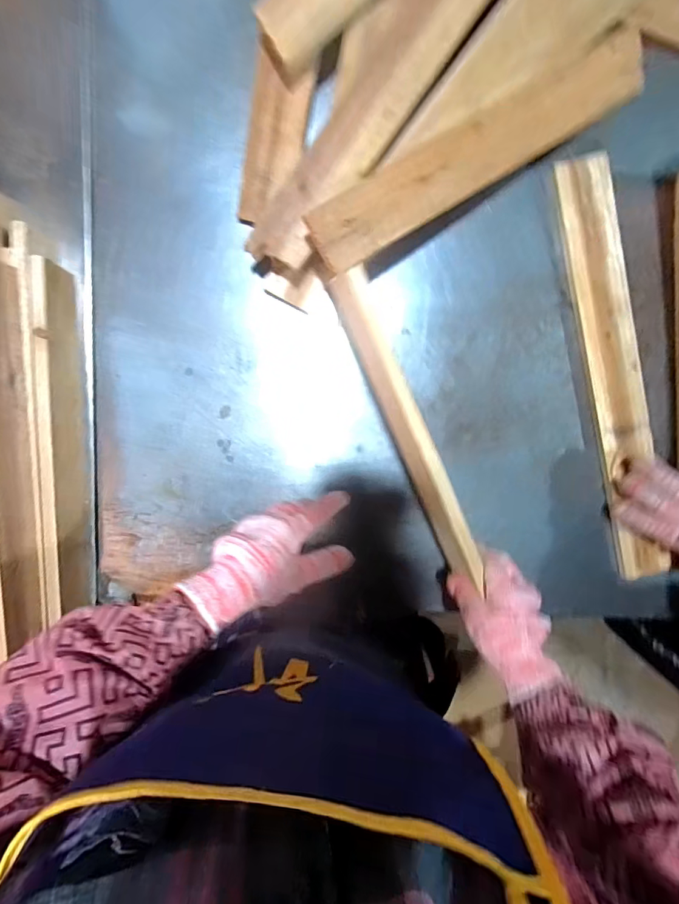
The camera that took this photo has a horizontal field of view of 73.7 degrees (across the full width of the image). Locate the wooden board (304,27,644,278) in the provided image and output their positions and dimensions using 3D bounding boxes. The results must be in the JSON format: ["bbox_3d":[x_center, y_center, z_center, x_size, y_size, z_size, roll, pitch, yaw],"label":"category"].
[{"bbox_3d":[0.149,-0.305,0.456,0.410,0.010,0.064,-35,111,-9],"label":"wooden board"}]

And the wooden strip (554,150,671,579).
[{"bbox_3d":[0.332,-0.084,0.543,0.058,0.022,0.497,-14,99,1],"label":"wooden strip"}]

